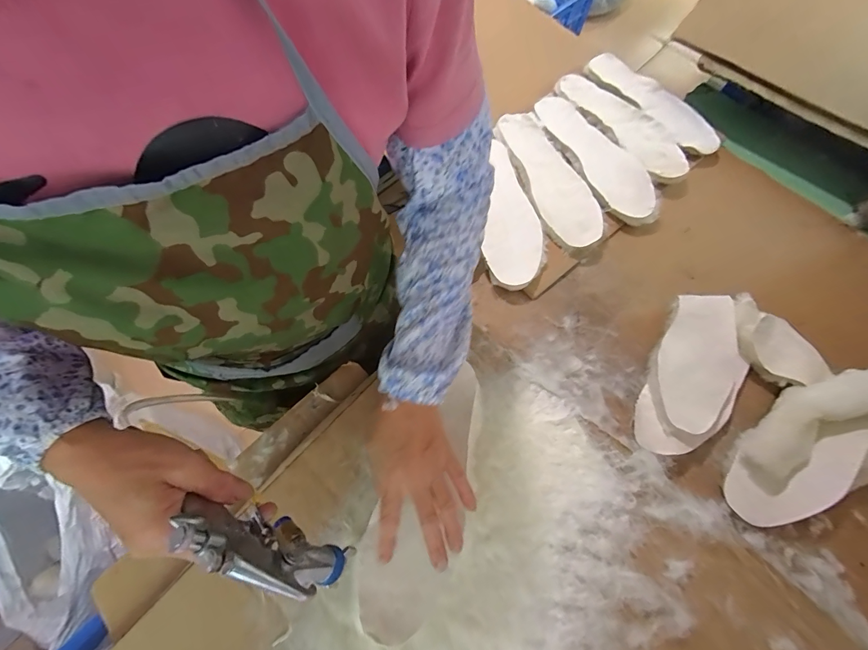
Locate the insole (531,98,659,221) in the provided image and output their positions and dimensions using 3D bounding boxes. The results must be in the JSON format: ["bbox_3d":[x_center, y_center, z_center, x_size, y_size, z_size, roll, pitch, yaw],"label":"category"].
[{"bbox_3d":[0.274,-0.290,0.614,0.092,0.014,0.269,-25,73,-11],"label":"insole"}]

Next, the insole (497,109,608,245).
[{"bbox_3d":[0.190,-0.241,0.592,0.088,0.020,0.271,-17,71,-10],"label":"insole"}]

